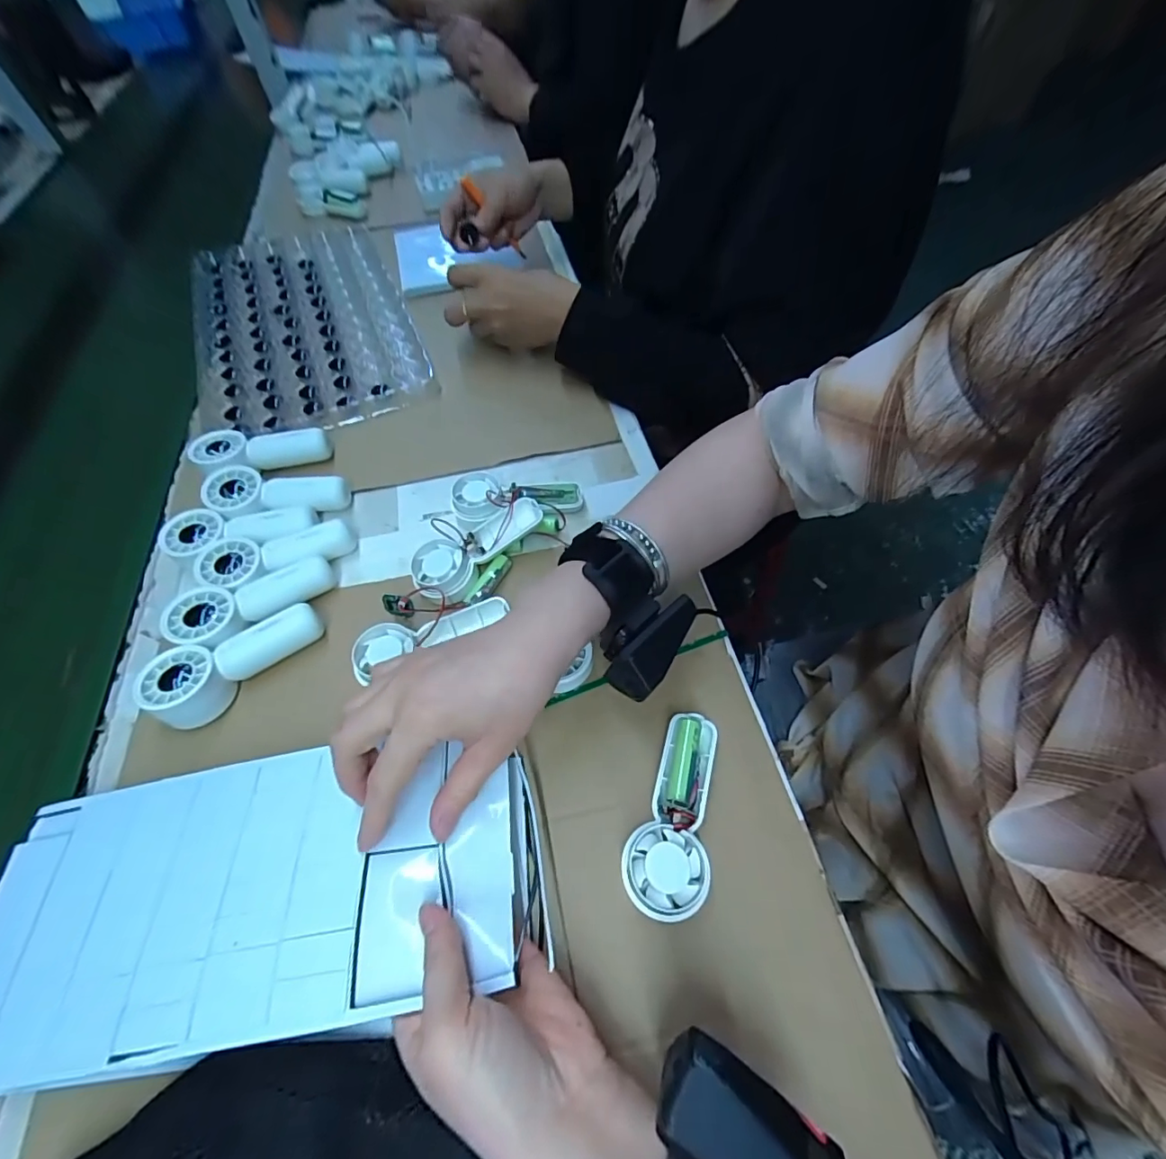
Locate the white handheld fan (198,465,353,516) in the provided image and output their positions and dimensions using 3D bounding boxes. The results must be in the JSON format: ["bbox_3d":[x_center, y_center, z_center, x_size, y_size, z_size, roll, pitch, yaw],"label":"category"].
[{"bbox_3d":[-0.264,-0.069,0.433,0.109,0.033,0.045,1,58,1],"label":"white handheld fan"}]

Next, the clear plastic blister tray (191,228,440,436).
[{"bbox_3d":[-0.334,-0.312,0.589,0.226,0.015,0.397,-21,60,-12],"label":"clear plastic blister tray"}]

